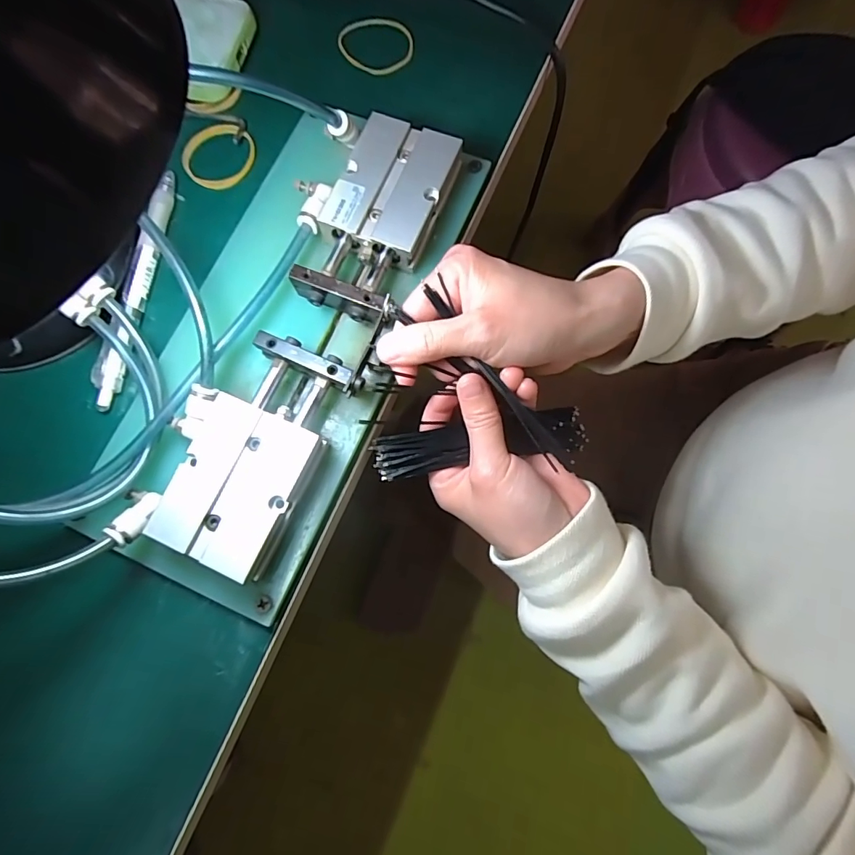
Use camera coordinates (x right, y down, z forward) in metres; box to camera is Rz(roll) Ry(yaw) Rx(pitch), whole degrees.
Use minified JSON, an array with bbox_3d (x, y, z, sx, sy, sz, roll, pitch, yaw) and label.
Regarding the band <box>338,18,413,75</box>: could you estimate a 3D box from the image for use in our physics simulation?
[{"bbox_3d":[-0.034,-0.252,0.302,0.051,0.005,0.039,16,78,3],"label":"band"}]

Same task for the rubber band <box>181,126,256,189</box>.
[{"bbox_3d":[-0.129,-0.169,0.285,0.045,0.004,0.043,0,78,0],"label":"rubber band"}]

